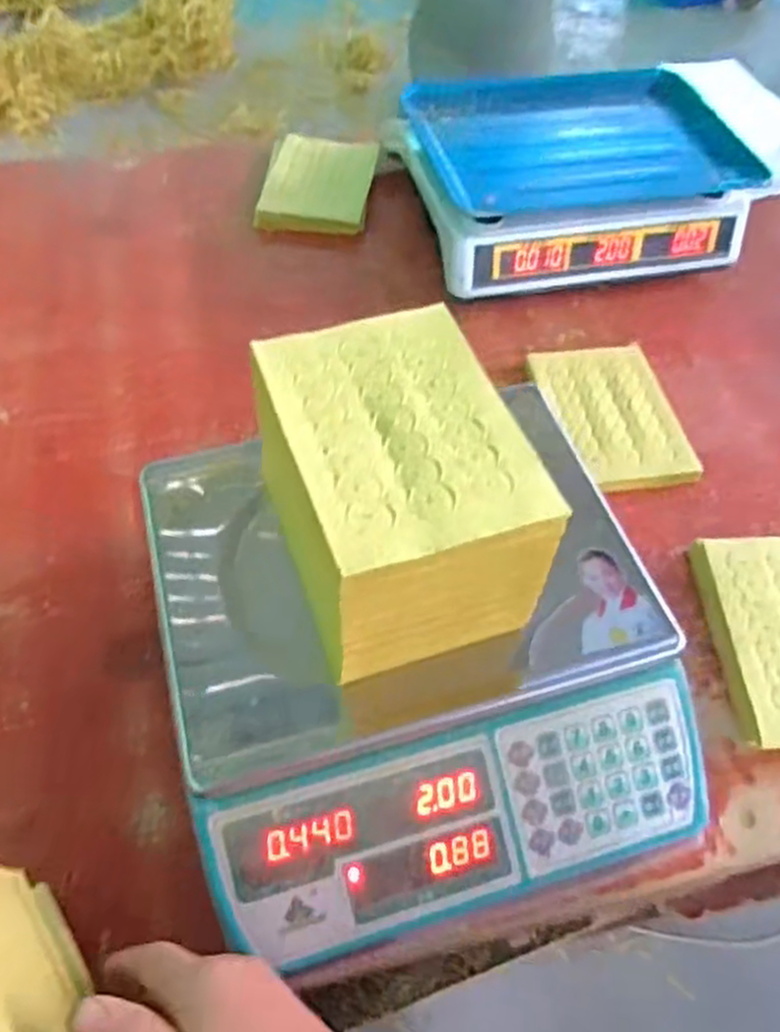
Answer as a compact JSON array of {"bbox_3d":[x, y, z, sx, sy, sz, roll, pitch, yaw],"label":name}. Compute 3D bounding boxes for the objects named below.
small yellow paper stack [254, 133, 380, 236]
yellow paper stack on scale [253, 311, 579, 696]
[{"bbox_3d":[-0.080,-0.381,0.870,0.116,0.028,0.157,7,56,2],"label":"small yellow paper stack"},{"bbox_3d":[0.002,-0.010,0.437,0.118,0.122,0.162,-15,58,-13],"label":"yellow paper stack on scale"}]

